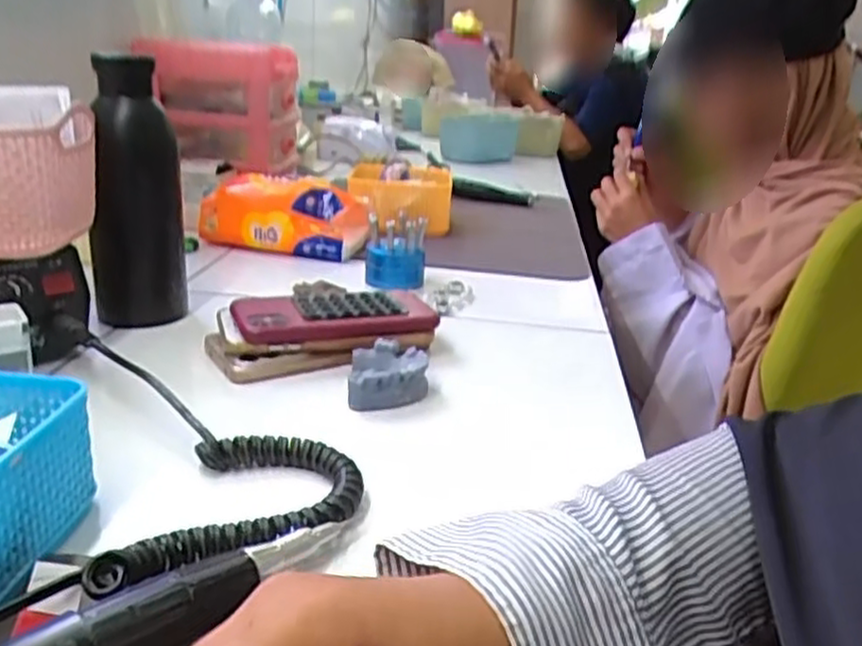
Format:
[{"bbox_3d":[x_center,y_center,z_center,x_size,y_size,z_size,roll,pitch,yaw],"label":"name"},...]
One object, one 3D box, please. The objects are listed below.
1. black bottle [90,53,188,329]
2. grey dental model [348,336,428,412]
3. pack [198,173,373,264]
[{"bbox_3d":[-0.229,-0.098,0.586,0.068,0.200,0.063,-4,23,-21],"label":"black bottle"},{"bbox_3d":[-0.029,0.034,0.524,0.053,0.027,0.066,3,21,-5],"label":"grey dental model"},{"bbox_3d":[-0.167,-0.122,0.850,0.185,0.075,0.071,3,21,-4],"label":"pack"}]

